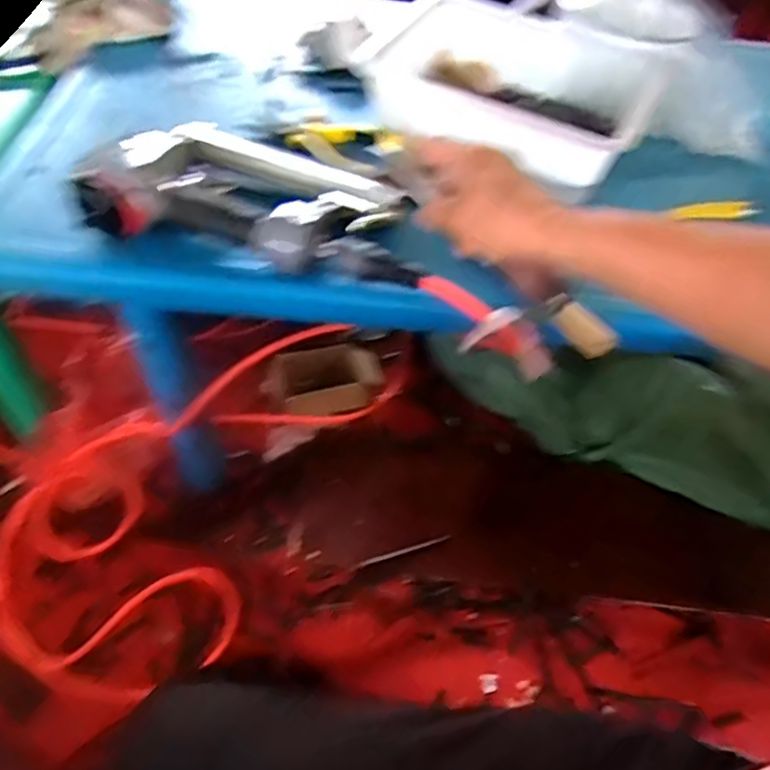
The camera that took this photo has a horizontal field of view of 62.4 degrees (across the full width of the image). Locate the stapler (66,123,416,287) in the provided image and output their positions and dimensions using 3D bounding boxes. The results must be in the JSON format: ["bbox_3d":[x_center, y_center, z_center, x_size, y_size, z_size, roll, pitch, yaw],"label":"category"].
[{"bbox_3d":[-0.099,-0.161,0.537,0.273,0.064,0.141,9,53,3],"label":"stapler"}]

